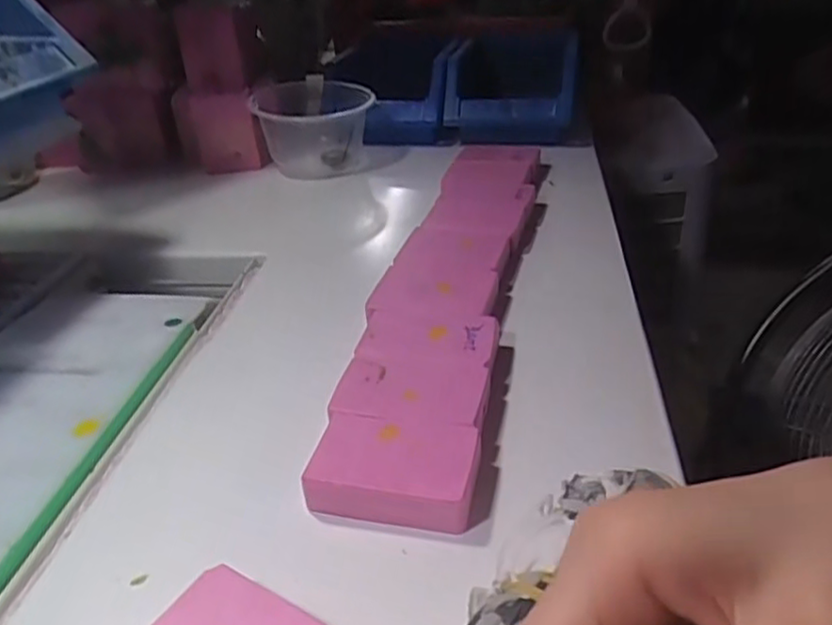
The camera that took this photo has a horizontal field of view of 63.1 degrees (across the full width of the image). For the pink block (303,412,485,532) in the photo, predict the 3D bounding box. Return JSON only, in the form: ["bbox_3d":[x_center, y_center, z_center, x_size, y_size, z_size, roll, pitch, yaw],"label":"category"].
[{"bbox_3d":[-0.008,0.067,0.291,0.068,0.023,0.044,2,33,11],"label":"pink block"}]

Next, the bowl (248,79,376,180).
[{"bbox_3d":[-0.090,-0.167,0.635,0.110,0.079,0.111,-10,31,-5],"label":"bowl"}]

